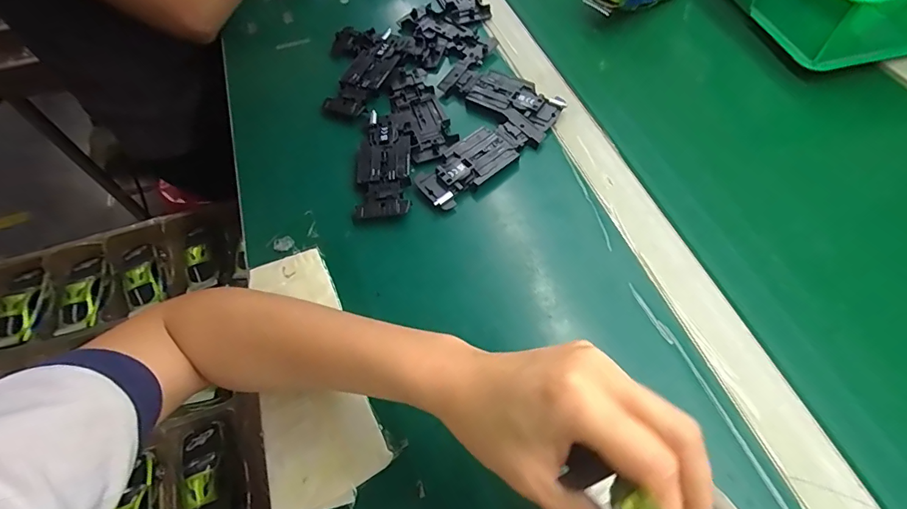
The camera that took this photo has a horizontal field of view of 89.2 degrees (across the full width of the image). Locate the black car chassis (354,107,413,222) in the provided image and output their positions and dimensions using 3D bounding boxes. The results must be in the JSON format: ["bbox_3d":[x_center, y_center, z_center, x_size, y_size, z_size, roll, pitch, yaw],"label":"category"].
[{"bbox_3d":[-0.063,-0.084,0.415,0.048,0.010,0.118,-5,57,1],"label":"black car chassis"}]

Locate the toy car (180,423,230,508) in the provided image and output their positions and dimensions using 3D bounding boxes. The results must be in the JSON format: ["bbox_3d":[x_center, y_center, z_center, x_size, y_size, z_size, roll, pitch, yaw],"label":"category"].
[{"bbox_3d":[-0.267,0.248,0.491,0.046,0.025,0.122,-24,60,-11],"label":"toy car"}]

